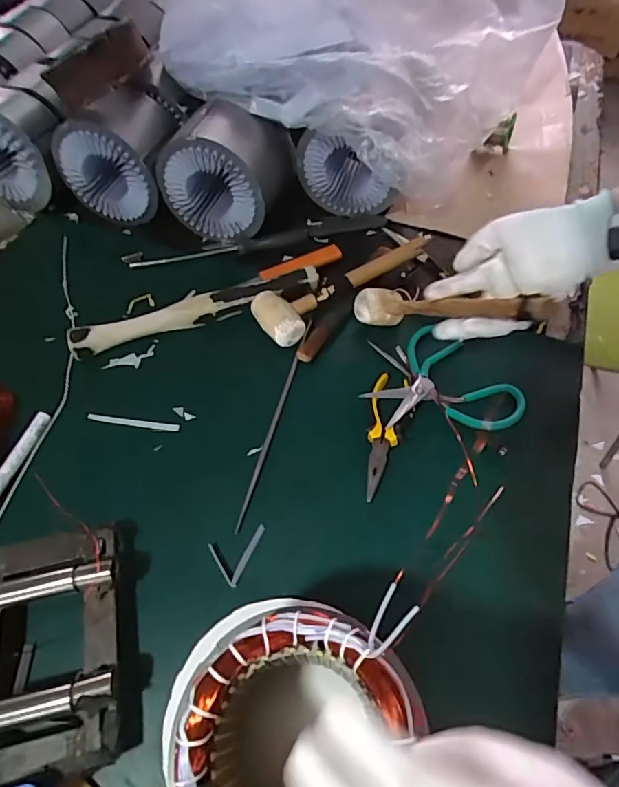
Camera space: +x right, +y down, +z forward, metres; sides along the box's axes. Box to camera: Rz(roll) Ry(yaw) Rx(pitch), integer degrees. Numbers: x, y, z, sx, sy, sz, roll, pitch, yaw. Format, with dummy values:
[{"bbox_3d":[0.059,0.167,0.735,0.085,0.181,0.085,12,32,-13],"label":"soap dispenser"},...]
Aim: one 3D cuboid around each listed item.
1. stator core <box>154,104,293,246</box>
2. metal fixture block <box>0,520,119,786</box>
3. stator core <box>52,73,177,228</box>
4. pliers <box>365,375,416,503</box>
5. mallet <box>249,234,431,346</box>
[{"bbox_3d":[-0.121,-0.324,0.740,0.156,0.139,0.126,16,60,11],"label":"stator core"},{"bbox_3d":[-0.236,0.221,0.447,0.132,0.050,0.193,-11,58,-5],"label":"metal fixture block"},{"bbox_3d":[-0.284,-0.363,0.759,0.165,0.151,0.130,8,59,7],"label":"stator core"},{"bbox_3d":[0.088,0.045,0.552,0.047,0.017,0.147,6,65,9],"label":"pliers"},{"bbox_3d":[0.048,-0.152,0.676,0.267,0.037,0.086,-33,63,-17],"label":"mallet"}]

